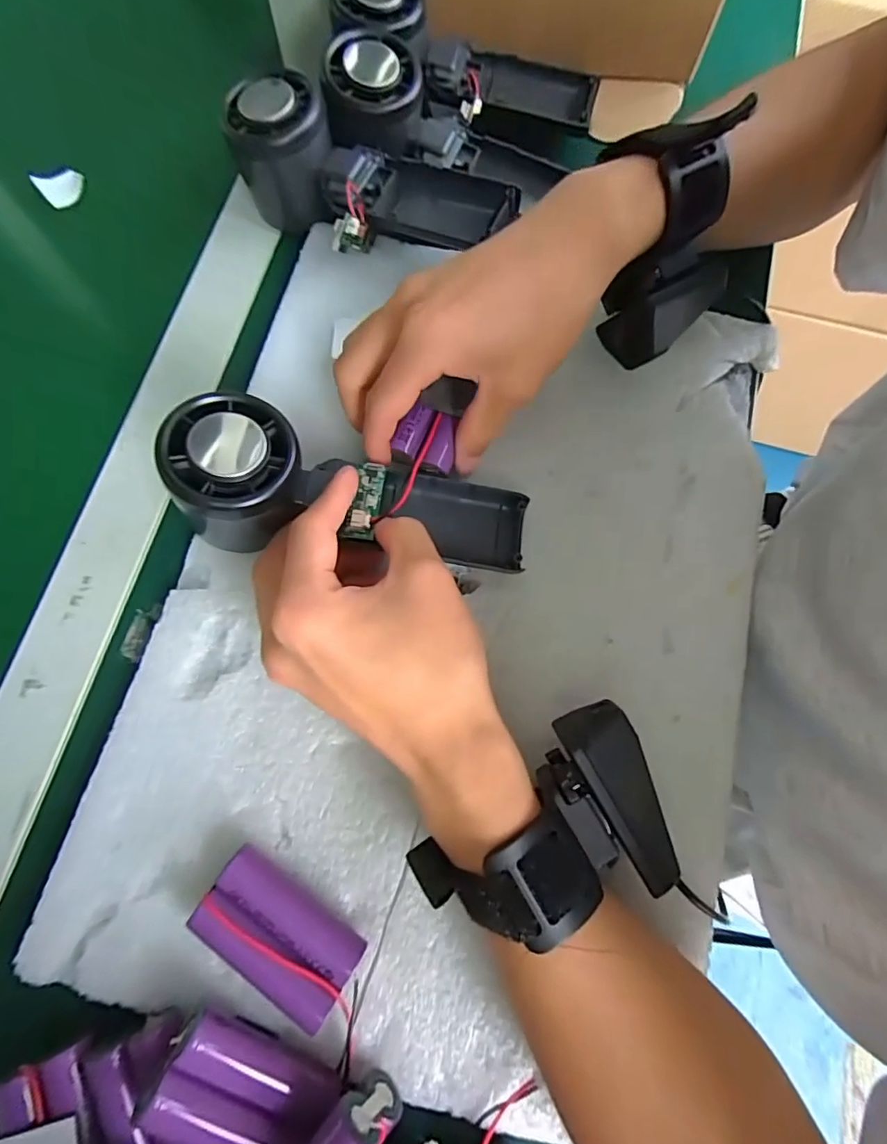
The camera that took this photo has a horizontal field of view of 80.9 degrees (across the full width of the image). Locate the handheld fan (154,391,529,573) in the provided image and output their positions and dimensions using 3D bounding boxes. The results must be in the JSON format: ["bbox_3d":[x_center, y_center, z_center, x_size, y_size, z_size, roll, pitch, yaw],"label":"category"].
[{"bbox_3d":[-0.042,-0.031,0.243,0.160,0.036,0.062,10,73,-19],"label":"handheld fan"}]

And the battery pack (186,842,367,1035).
[{"bbox_3d":[-0.067,0.147,0.211,0.065,0.020,0.033,34,77,7],"label":"battery pack"}]

